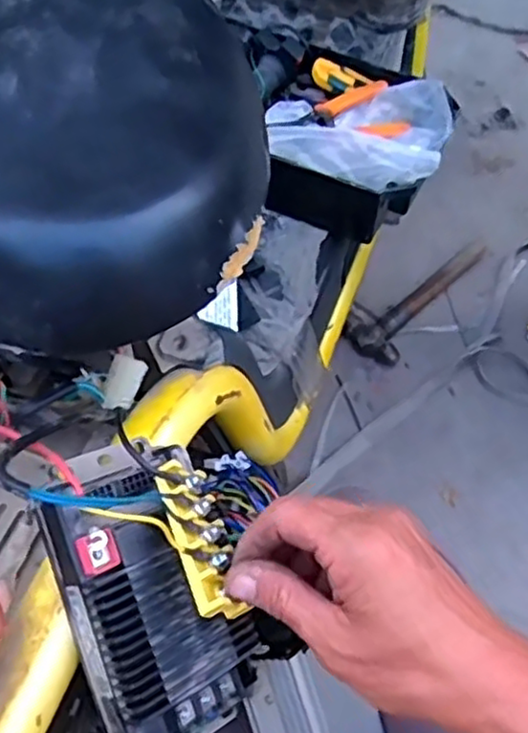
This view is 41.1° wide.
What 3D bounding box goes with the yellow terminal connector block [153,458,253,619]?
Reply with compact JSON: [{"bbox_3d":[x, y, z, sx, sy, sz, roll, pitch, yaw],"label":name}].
[{"bbox_3d":[-0.034,0.091,0.373,0.025,0.029,0.081,-17,62,-7],"label":"yellow terminal connector block"}]

